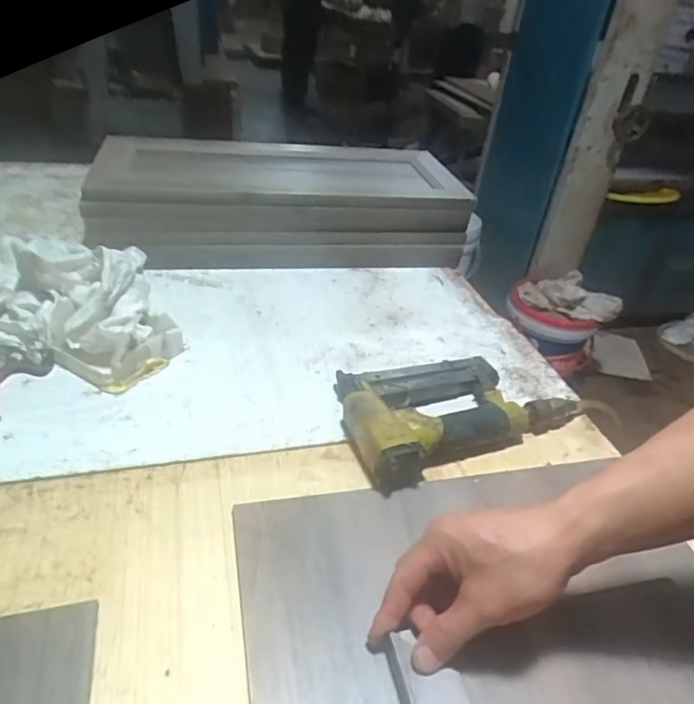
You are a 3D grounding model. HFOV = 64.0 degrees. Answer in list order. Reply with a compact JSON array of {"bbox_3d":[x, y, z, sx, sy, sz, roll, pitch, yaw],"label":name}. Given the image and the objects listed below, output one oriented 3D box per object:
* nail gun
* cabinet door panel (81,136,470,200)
[{"bbox_3d":[0.105,0.047,0.564,0.243,0.043,0.141,-14,40,-26],"label":"nail gun"},{"bbox_3d":[-0.091,-0.279,0.840,0.519,0.025,0.241,-1,36,-13],"label":"cabinet door panel"}]

